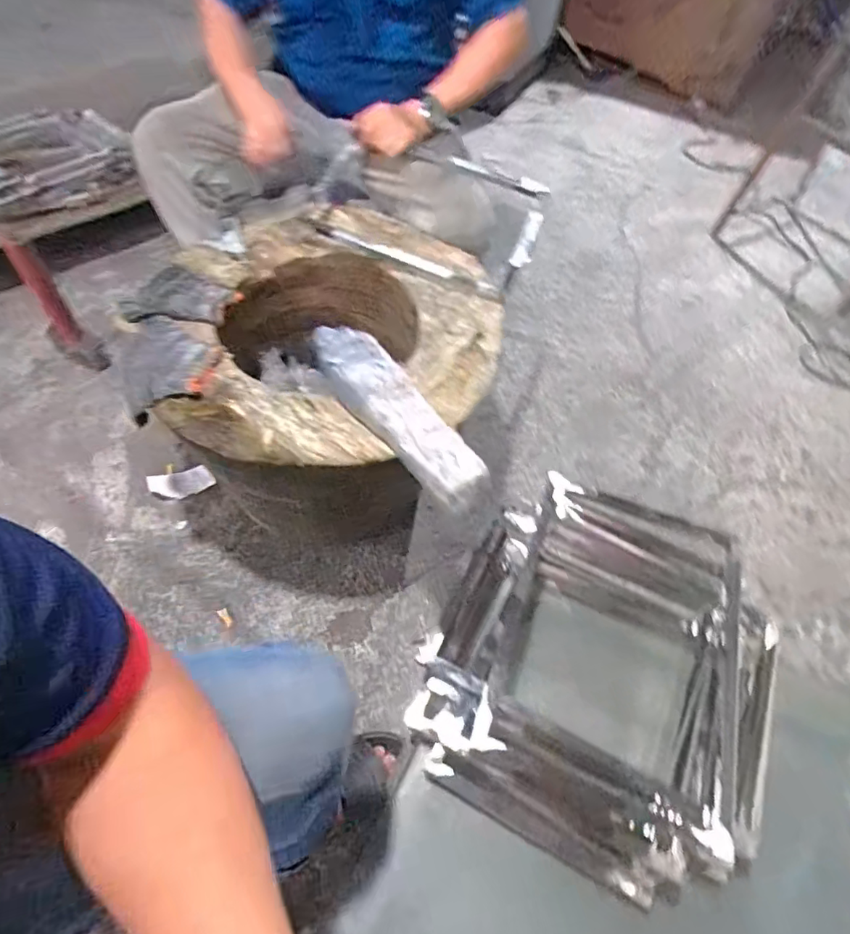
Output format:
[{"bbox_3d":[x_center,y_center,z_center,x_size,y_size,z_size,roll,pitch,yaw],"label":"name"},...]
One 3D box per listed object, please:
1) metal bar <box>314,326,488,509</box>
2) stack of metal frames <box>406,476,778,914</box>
[{"bbox_3d":[-0.042,-0.074,0.706,0.086,0.056,0.318,-35,64,-26],"label":"metal bar"},{"bbox_3d":[0.211,0.233,0.657,0.367,0.107,0.402,22,56,10],"label":"stack of metal frames"}]

